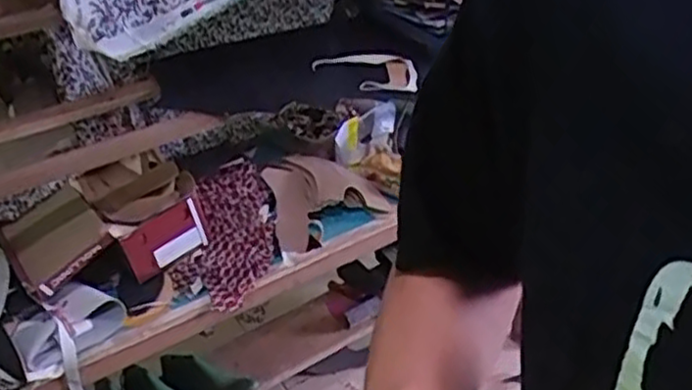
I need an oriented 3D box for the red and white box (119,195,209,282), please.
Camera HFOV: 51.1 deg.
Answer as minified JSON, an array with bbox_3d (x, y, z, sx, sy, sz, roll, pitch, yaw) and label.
[{"bbox_3d":[-0.289,0.072,1.165,0.029,0.109,0.147,19,41,33],"label":"red and white box"}]

